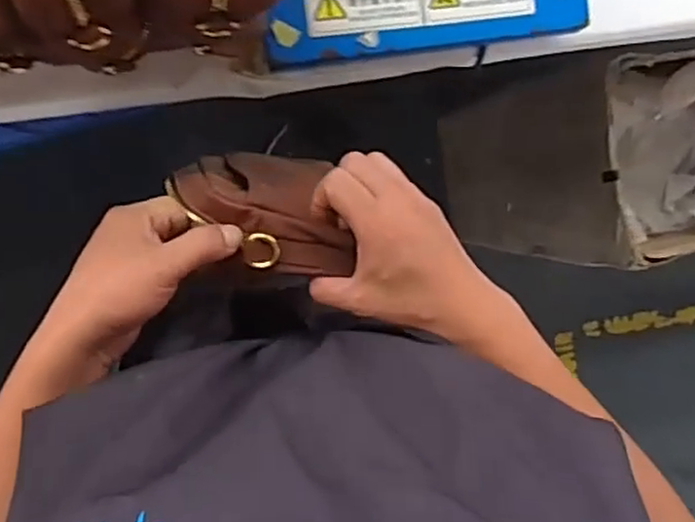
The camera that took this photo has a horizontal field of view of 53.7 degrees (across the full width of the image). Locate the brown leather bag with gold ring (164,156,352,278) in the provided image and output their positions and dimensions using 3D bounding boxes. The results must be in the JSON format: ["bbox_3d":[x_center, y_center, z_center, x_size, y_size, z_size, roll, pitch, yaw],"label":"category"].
[{"bbox_3d":[-0.059,-0.033,0.459,0.116,0.054,0.075,3,96,-8],"label":"brown leather bag with gold ring"}]

